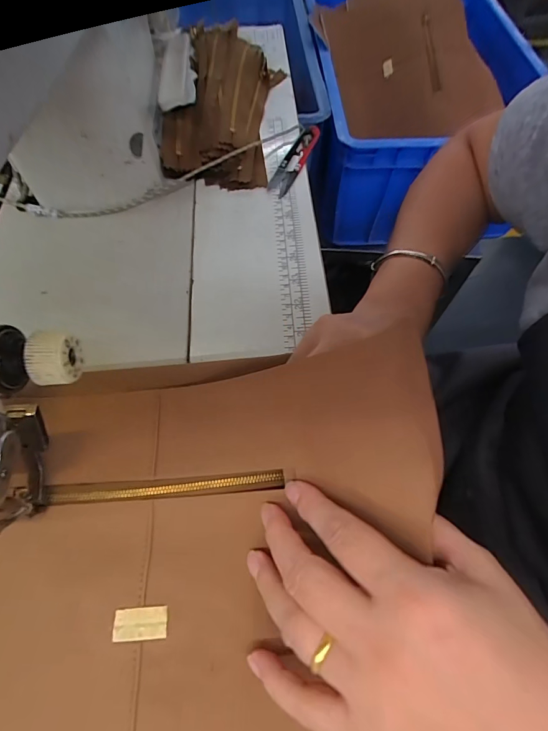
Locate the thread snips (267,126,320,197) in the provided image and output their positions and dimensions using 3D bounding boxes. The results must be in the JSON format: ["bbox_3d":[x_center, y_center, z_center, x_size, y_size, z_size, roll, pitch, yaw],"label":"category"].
[{"bbox_3d":[0.020,-0.214,0.388,0.022,0.016,0.102,23,64,11],"label":"thread snips"}]

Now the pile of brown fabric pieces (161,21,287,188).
[{"bbox_3d":[-0.057,-0.290,0.414,0.116,0.043,0.235,5,62,1],"label":"pile of brown fabric pieces"}]

